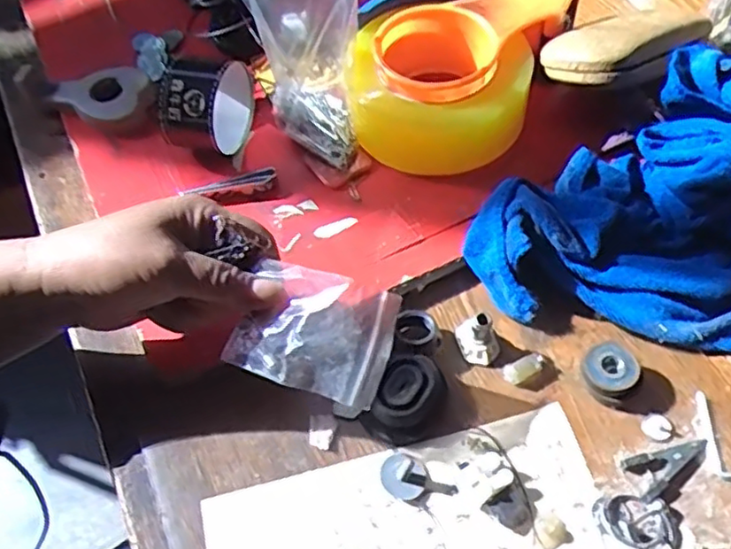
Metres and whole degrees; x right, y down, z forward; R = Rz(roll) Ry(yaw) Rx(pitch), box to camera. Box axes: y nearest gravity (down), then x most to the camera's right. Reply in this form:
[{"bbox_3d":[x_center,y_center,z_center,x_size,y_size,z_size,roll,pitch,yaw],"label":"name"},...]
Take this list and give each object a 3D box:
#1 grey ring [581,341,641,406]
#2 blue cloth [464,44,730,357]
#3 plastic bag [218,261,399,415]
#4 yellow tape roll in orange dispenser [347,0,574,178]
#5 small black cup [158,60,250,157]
[{"bbox_3d":[0.133,0.054,0.364,0.028,0.018,0.028,-1,57,2],"label":"grey ring"},{"bbox_3d":[0.209,-0.049,0.394,0.282,0.073,0.151,-29,60,-16],"label":"blue cloth"},{"bbox_3d":[-0.026,0.033,0.328,0.074,0.013,0.067,21,90,3],"label":"plastic bag"},{"bbox_3d":[0.060,-0.141,0.452,0.114,0.063,0.162,24,61,17],"label":"yellow tape roll in orange dispenser"},{"bbox_3d":[-0.110,-0.114,0.439,0.053,0.058,0.045,9,58,9],"label":"small black cup"}]

